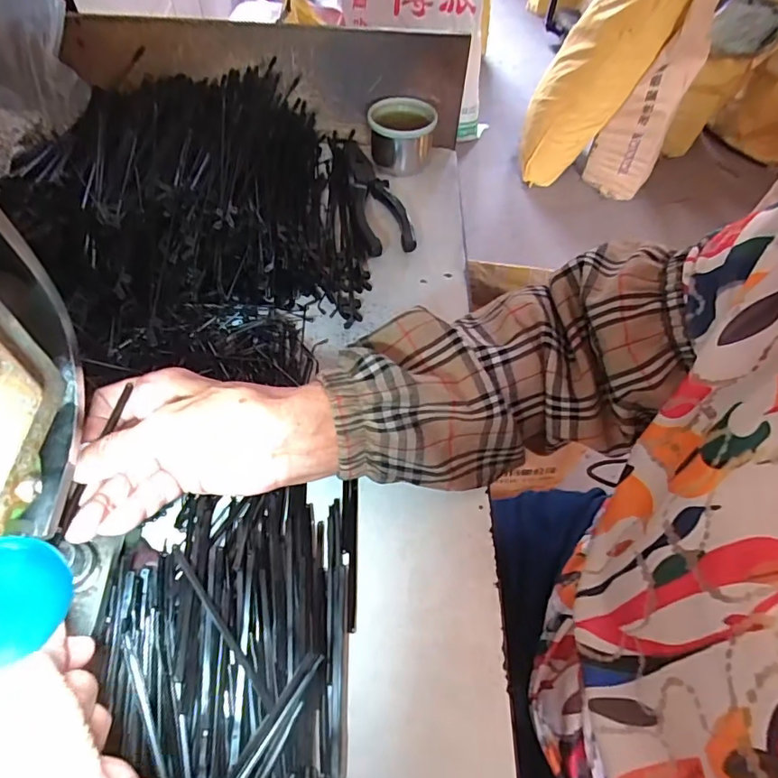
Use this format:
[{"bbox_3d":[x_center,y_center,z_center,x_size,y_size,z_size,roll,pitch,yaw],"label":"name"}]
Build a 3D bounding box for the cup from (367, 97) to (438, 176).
[{"bbox_3d":[0.013,-0.264,0.530,0.065,0.049,0.068,1,55,-2],"label":"cup"}]

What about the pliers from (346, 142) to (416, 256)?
[{"bbox_3d":[-0.011,-0.199,0.509,0.046,0.016,0.186,-8,56,-8],"label":"pliers"}]

